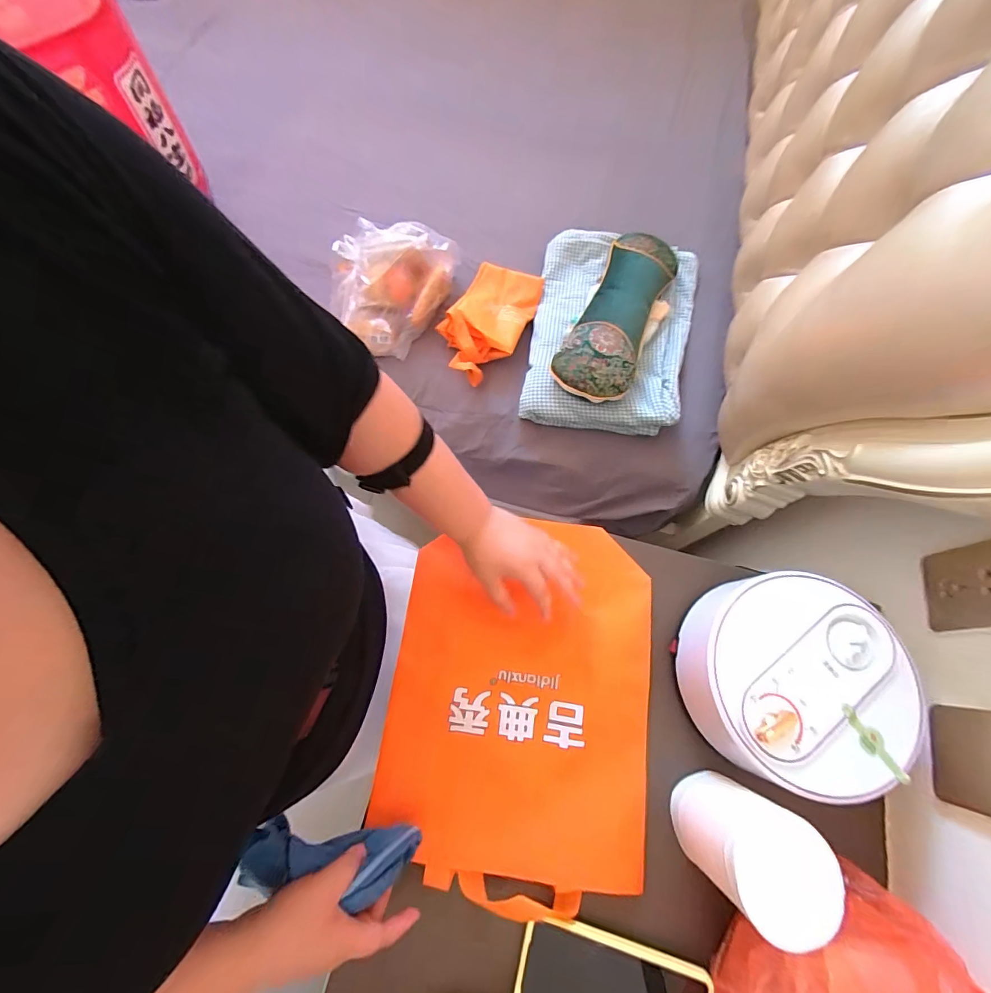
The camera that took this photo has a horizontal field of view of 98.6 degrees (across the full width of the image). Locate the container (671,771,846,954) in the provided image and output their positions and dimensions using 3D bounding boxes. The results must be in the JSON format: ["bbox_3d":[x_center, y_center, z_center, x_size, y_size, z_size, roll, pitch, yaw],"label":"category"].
[{"bbox_3d":[0.219,0.308,0.377,0.083,0.109,0.085,1,71,-2],"label":"container"}]

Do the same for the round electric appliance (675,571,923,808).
[{"bbox_3d":[0.296,0.184,0.438,0.177,0.087,0.189,1,71,-2],"label":"round electric appliance"}]

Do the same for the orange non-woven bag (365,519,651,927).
[{"bbox_3d":[0.026,0.207,0.465,0.271,0.025,0.365,8,71,1],"label":"orange non-woven bag"}]

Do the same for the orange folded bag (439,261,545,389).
[{"bbox_3d":[-0.017,-0.358,0.882,0.162,0.080,0.291,25,72,7],"label":"orange folded bag"}]

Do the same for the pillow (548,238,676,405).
[{"bbox_3d":[0.235,-0.355,0.796,0.141,0.058,0.406,24,72,6],"label":"pillow"}]

